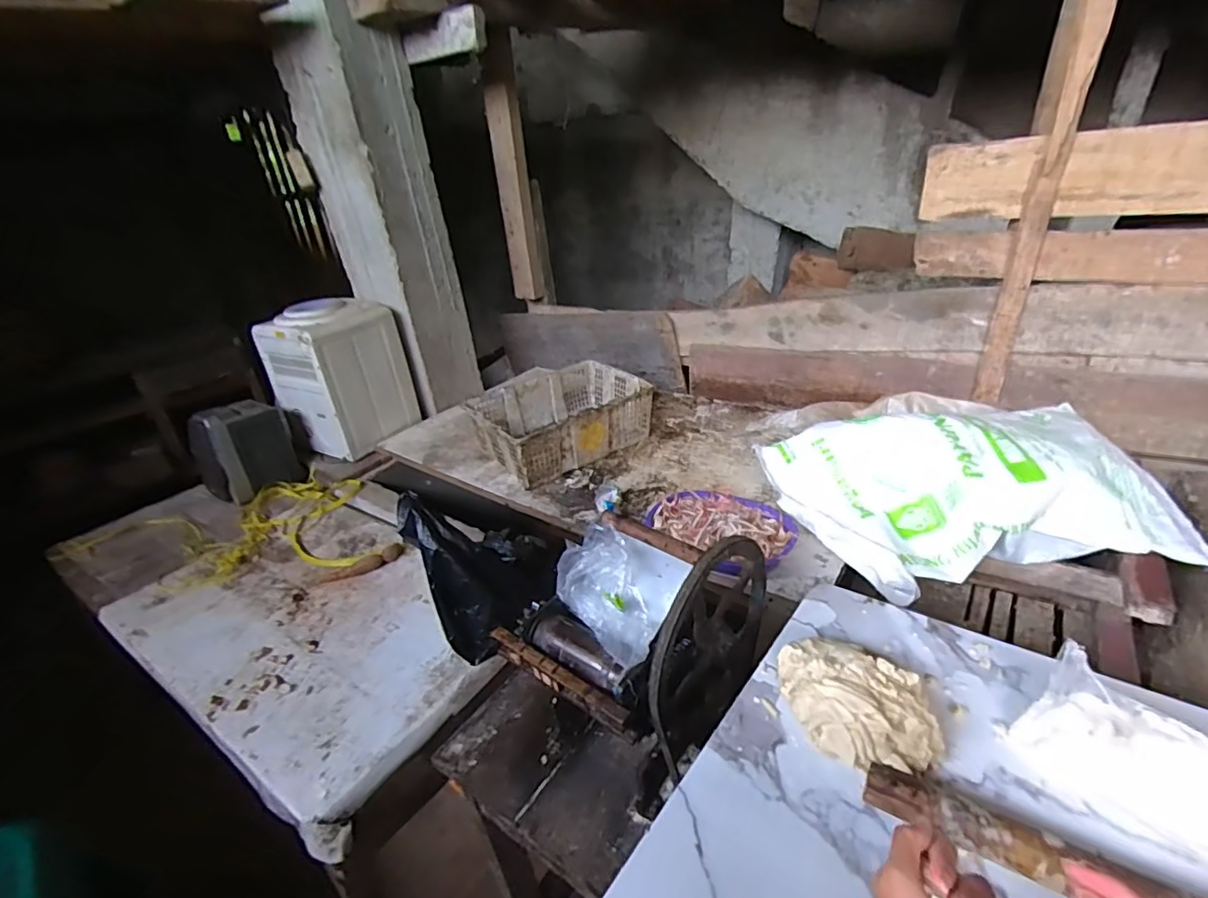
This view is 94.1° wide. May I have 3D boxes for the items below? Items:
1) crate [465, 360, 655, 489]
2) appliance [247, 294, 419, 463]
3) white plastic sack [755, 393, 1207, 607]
[{"bbox_3d":[-0.127,-0.098,1.658,0.469,0.135,0.342,-23,32,-28],"label":"crate"},{"bbox_3d":[-0.841,-0.236,1.799,0.322,0.417,0.310,12,33,30],"label":"appliance"},{"bbox_3d":[0.703,0.068,1.097,0.673,0.194,0.411,-7,28,0],"label":"white plastic sack"}]

